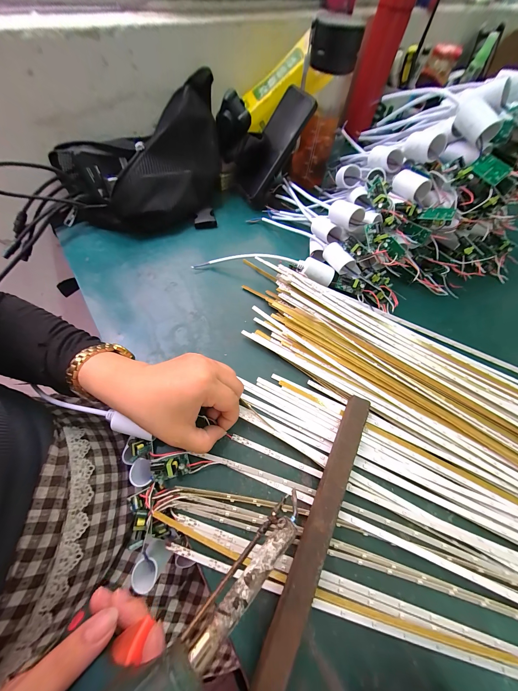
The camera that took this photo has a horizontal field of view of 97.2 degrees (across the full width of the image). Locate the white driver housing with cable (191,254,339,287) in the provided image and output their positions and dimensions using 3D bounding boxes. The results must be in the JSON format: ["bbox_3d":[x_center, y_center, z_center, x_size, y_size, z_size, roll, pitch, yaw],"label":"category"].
[{"bbox_3d":[0.006,-0.118,0.343,0.207,0.037,0.037,8,62,2],"label":"white driver housing with cable"}]

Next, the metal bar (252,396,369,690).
[{"bbox_3d":[0.056,0.154,0.207,0.021,0.020,0.231,26,64,11],"label":"metal bar"}]

